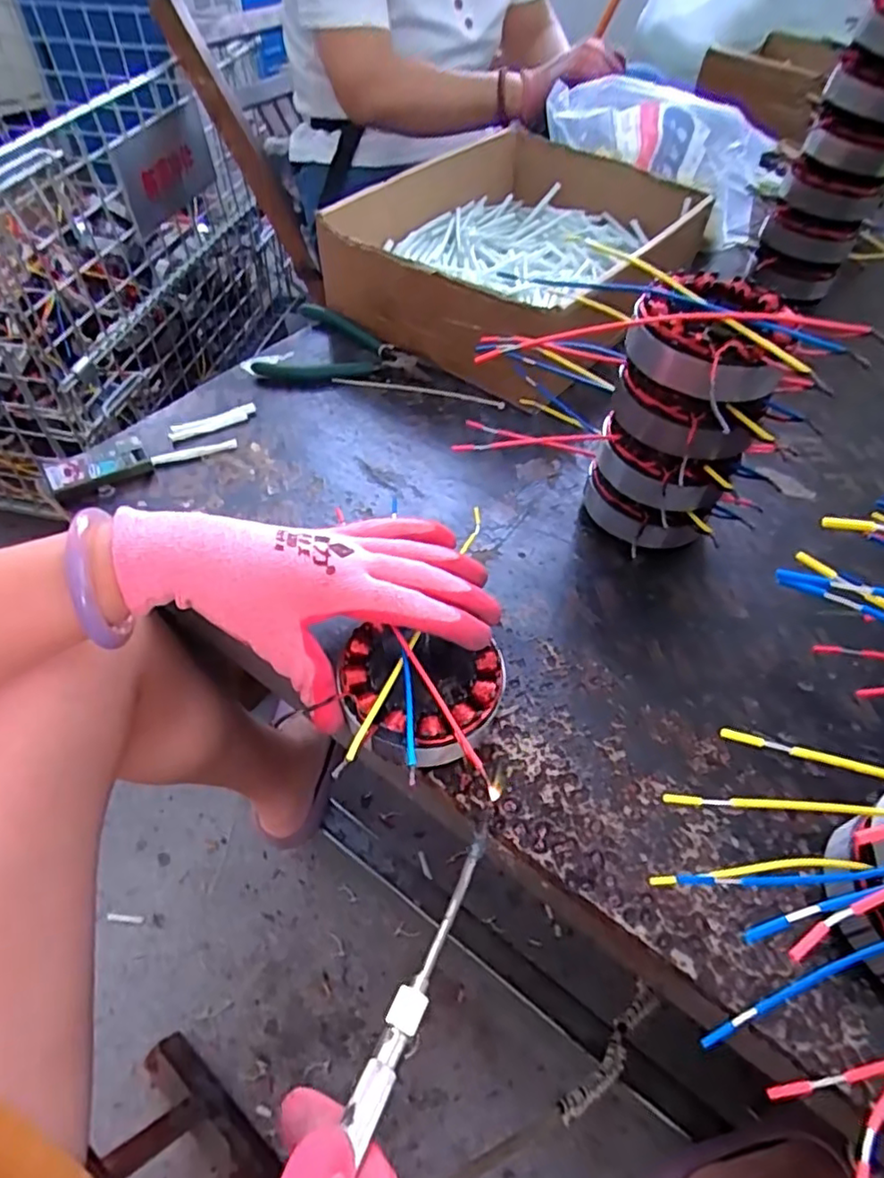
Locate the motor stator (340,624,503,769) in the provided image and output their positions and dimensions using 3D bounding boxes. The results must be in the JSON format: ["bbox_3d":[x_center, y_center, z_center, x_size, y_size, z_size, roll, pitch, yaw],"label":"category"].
[{"bbox_3d":[-0.010,0.054,0.334,0.081,0.045,0.073,-9,54,-10],"label":"motor stator"}]

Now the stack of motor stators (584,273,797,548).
[{"bbox_3d":[0.144,-0.099,0.392,0.084,0.162,0.087,23,55,14],"label":"stack of motor stators"}]

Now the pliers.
[{"bbox_3d":[-0.078,-0.208,0.557,0.135,0.011,0.112,15,53,8],"label":"pliers"}]

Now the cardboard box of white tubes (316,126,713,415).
[{"bbox_3d":[0.091,-0.319,0.601,0.257,0.090,0.377,31,57,19],"label":"cardboard box of white tubes"}]

